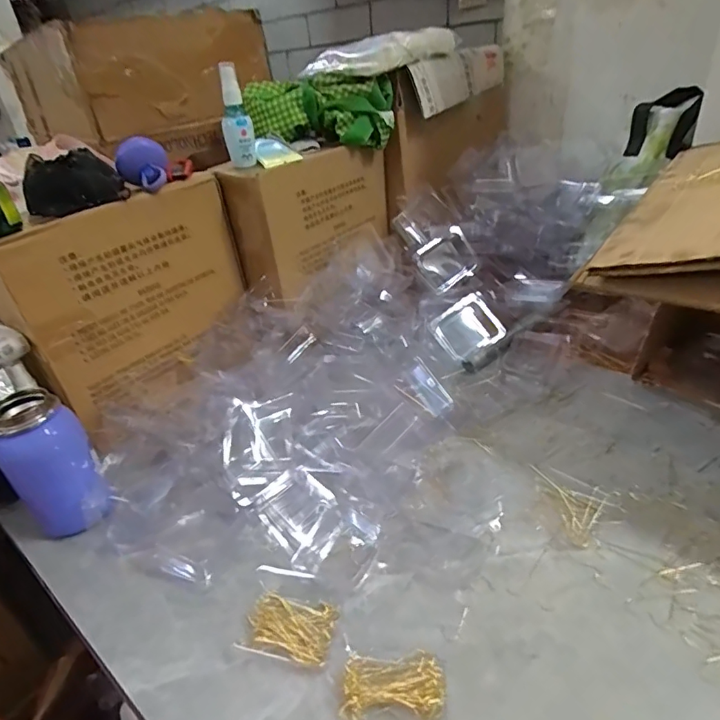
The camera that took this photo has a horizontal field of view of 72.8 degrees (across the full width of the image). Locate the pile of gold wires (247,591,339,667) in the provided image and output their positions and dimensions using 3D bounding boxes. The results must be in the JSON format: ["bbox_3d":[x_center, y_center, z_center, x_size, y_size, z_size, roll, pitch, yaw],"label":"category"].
[{"bbox_3d":[-0.053,0.210,0.385,0.066,0.007,0.044,5,33,17],"label":"pile of gold wires"}]

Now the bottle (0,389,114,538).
[{"bbox_3d":[-0.302,0.100,0.477,0.072,0.123,0.068,-30,39,-35],"label":"bottle"}]

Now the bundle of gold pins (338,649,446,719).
[{"bbox_3d":[0.023,0.227,0.340,0.069,0.018,0.037,-5,32,1],"label":"bundle of gold pins"}]

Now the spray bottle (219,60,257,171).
[{"bbox_3d":[-0.160,-0.313,0.631,0.037,0.119,0.039,-13,32,-11],"label":"spray bottle"}]

